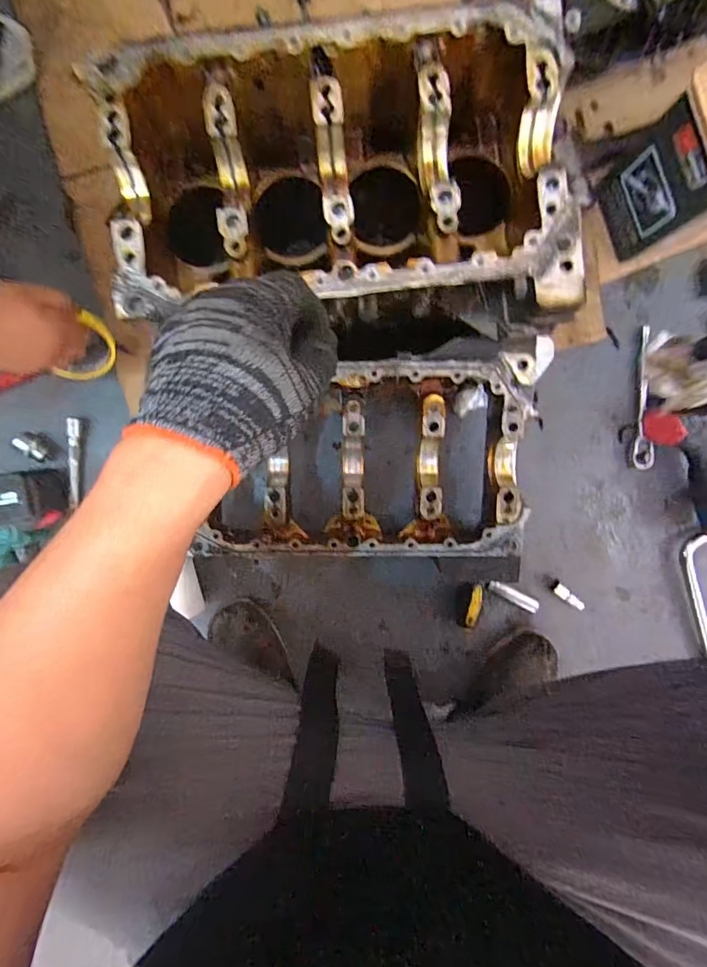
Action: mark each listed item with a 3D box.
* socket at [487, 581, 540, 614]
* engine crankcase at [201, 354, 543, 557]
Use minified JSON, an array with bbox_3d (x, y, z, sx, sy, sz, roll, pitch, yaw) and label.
[{"bbox_3d":[0.229,0.160,0.629,0.076,0.014,0.018,28,95,-1],"label":"socket"},{"bbox_3d":[0.015,-0.027,0.540,0.381,0.053,0.229,0,95,1],"label":"engine crankcase"}]

